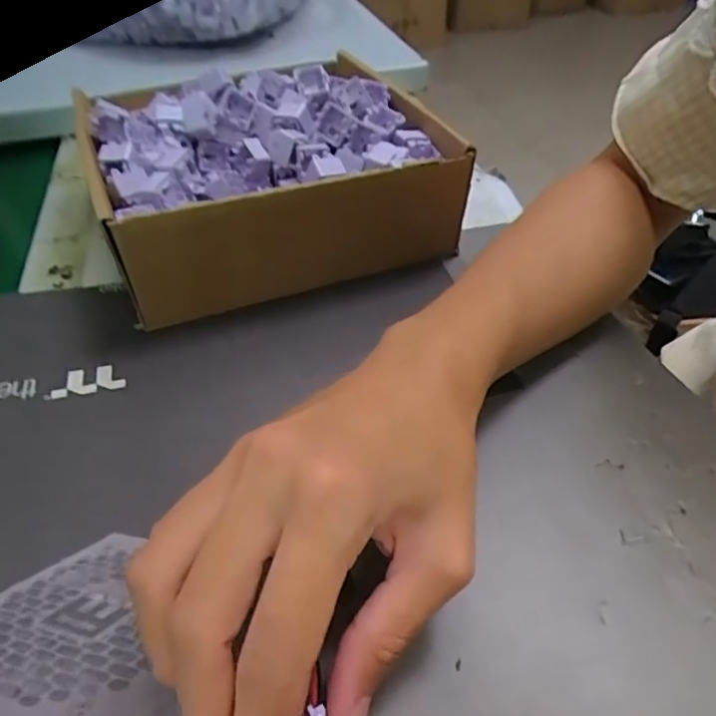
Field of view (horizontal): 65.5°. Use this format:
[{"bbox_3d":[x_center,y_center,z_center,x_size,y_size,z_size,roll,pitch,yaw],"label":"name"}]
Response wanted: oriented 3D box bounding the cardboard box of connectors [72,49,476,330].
[{"bbox_3d":[-0.066,-0.128,0.372,0.201,0.079,0.213,-16,46,-18],"label":"cardboard box of connectors"}]

